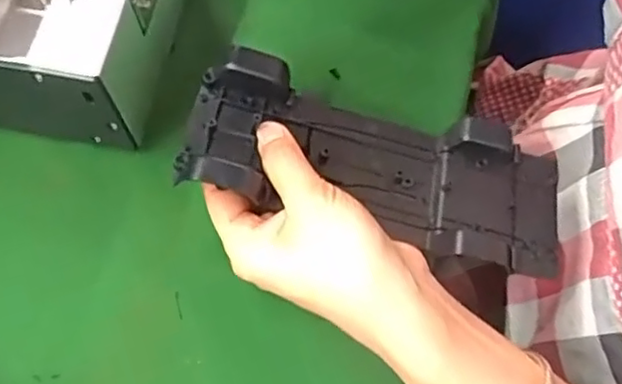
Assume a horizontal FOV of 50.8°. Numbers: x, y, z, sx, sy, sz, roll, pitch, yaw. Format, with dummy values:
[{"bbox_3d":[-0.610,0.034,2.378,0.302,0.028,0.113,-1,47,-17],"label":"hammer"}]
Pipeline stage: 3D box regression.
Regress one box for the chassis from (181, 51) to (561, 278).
[{"bbox_3d":[0.036,-0.013,0.329,0.189,0.028,0.076,17,68,-6],"label":"chassis"}]

